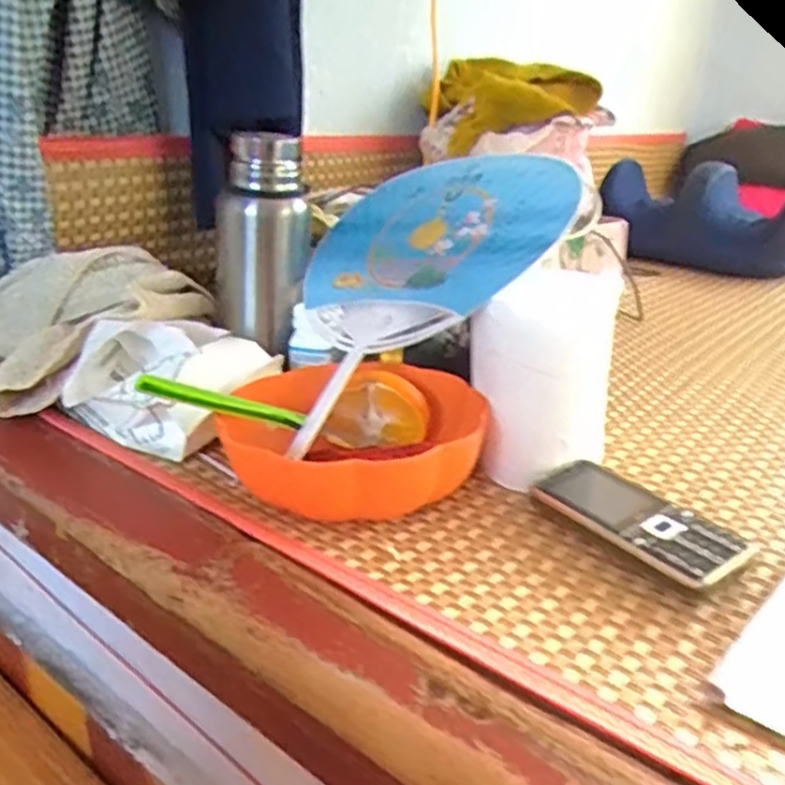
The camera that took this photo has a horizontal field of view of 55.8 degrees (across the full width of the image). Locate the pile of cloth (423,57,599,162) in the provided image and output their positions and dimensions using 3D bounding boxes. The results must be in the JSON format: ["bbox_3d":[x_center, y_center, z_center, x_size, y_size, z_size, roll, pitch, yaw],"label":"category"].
[{"bbox_3d":[0.158,-0.386,0.992,0.213,0.109,0.134,-5,22,-11],"label":"pile of cloth"}]

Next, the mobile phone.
[{"bbox_3d":[0.142,0.075,0.434,0.059,0.016,0.121,-13,26,-33],"label":"mobile phone"}]

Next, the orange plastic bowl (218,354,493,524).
[{"bbox_3d":[-0.023,0.028,0.509,0.171,0.053,0.171,1,22,0],"label":"orange plastic bowl"}]

